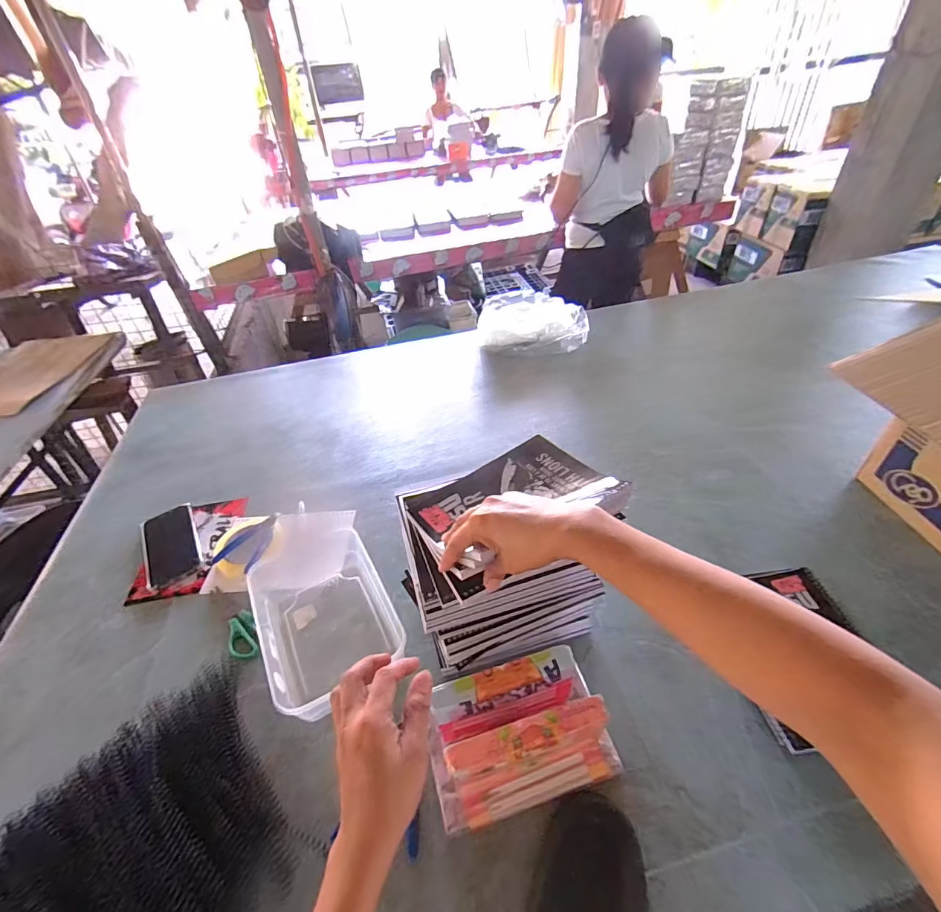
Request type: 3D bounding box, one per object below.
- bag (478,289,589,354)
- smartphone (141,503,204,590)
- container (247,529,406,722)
[{"bbox_3d":[0.160,-0.353,1.179,0.281,0.071,0.234,-2,41,4],"label":"bag"},{"bbox_3d":[-0.497,0.143,0.750,0.079,0.011,0.167,-26,45,-22],"label":"smartphone"},{"bbox_3d":[-0.190,0.216,0.608,0.158,0.072,0.218,-25,44,-19],"label":"container"}]

